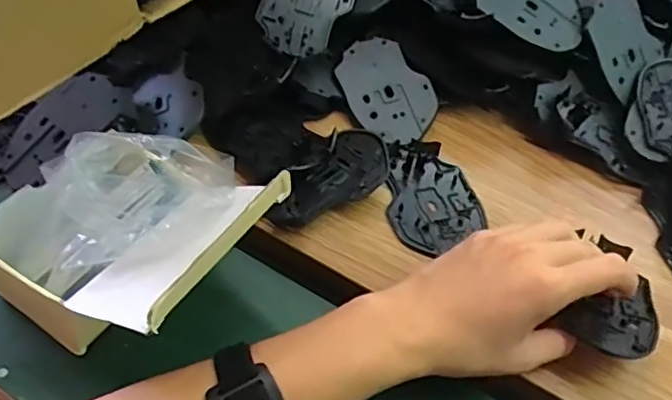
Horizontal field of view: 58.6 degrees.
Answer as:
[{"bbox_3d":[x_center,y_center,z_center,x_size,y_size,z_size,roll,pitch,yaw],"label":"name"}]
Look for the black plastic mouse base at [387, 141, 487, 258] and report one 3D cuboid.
[{"bbox_3d":[0.072,-0.004,0.474,0.075,0.015,0.105,-8,49,-14],"label":"black plastic mouse base"}]

